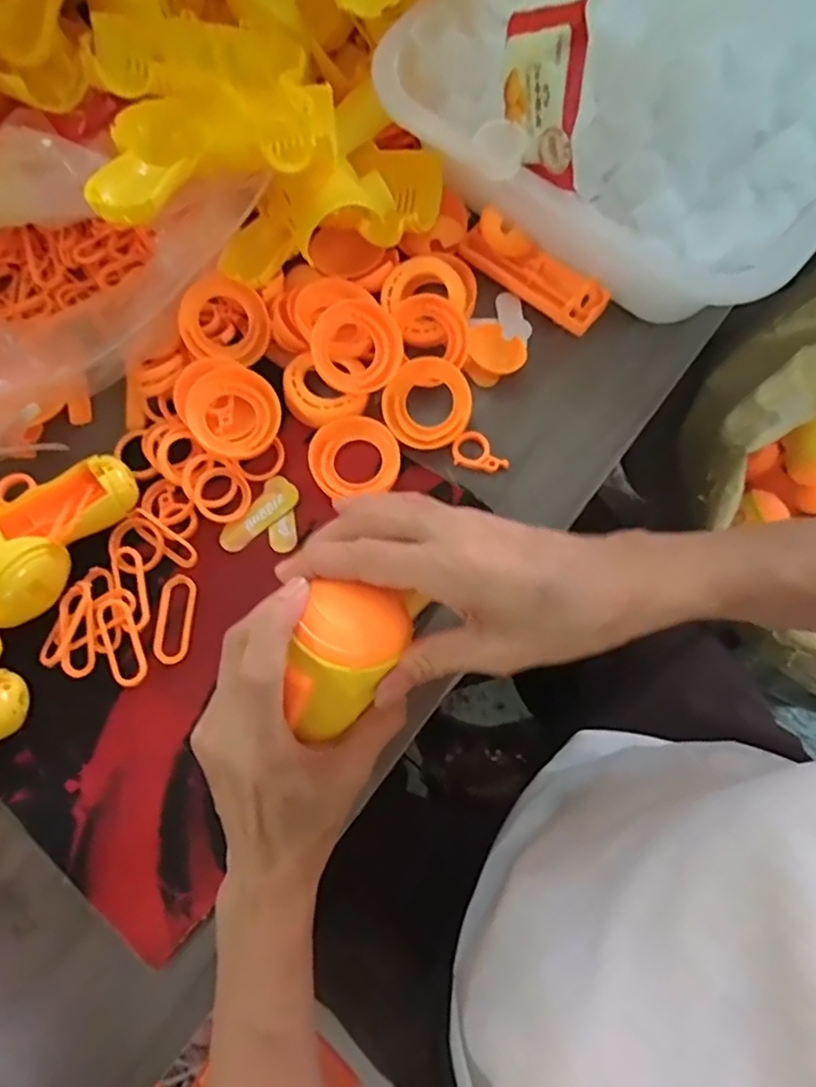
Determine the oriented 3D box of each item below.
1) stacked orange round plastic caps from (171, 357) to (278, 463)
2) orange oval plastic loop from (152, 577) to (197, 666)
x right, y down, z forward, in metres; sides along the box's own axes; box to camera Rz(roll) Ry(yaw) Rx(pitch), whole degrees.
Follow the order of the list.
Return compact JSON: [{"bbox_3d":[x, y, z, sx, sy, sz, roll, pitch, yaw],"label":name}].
[{"bbox_3d":[-0.116,-0.089,0.411,0.056,0.015,0.066,-38,77,-9],"label":"stacked orange round plastic caps"},{"bbox_3d":[-0.143,0.046,0.394,0.019,0.005,0.054,2,74,2],"label":"orange oval plastic loop"}]

